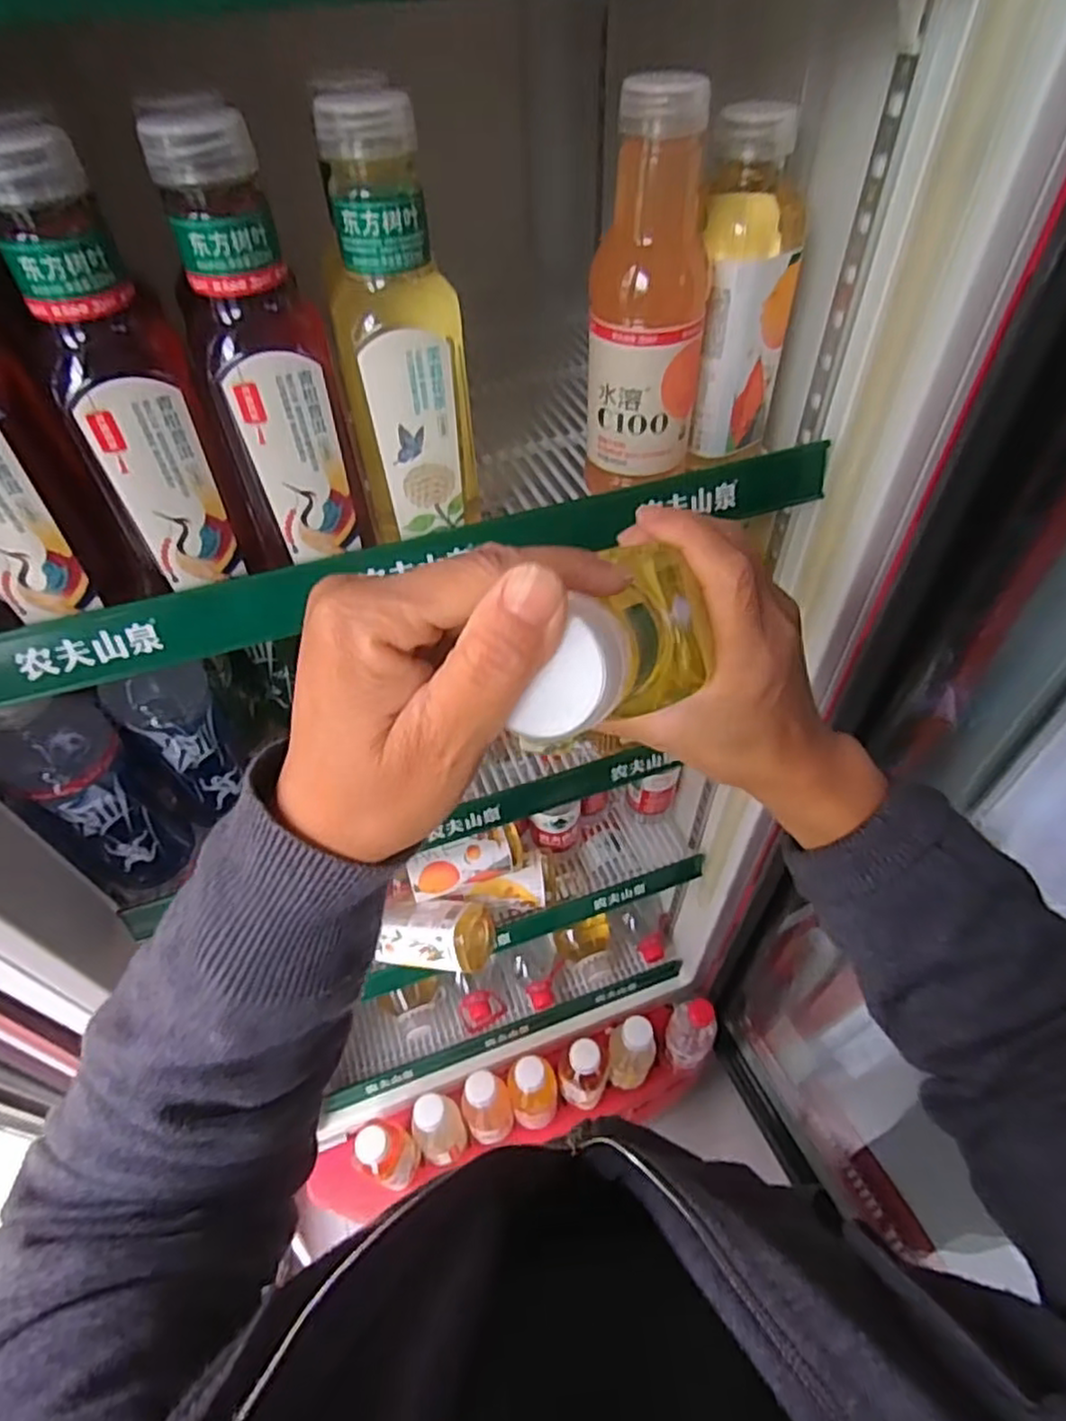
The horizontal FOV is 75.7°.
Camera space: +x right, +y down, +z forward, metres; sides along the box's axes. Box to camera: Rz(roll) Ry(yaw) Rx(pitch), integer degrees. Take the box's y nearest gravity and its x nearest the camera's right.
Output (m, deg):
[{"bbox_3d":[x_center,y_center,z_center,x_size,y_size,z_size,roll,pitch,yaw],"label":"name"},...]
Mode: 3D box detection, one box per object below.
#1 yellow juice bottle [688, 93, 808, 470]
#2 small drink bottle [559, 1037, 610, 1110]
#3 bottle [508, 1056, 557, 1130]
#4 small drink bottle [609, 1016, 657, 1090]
[{"bbox_3d":[0.123,-0.235,0.399,0.059,0.169,0.057,9,50,10],"label":"yellow juice bottle"},{"bbox_3d":[0.069,0.494,0.929,0.068,0.148,0.056,9,50,10],"label":"small drink bottle"},{"bbox_3d":[0.001,0.523,0.935,0.065,0.177,0.057,-6,49,-3],"label":"bottle"},{"bbox_3d":[0.135,0.475,0.947,0.063,0.161,0.054,21,53,19],"label":"small drink bottle"}]

